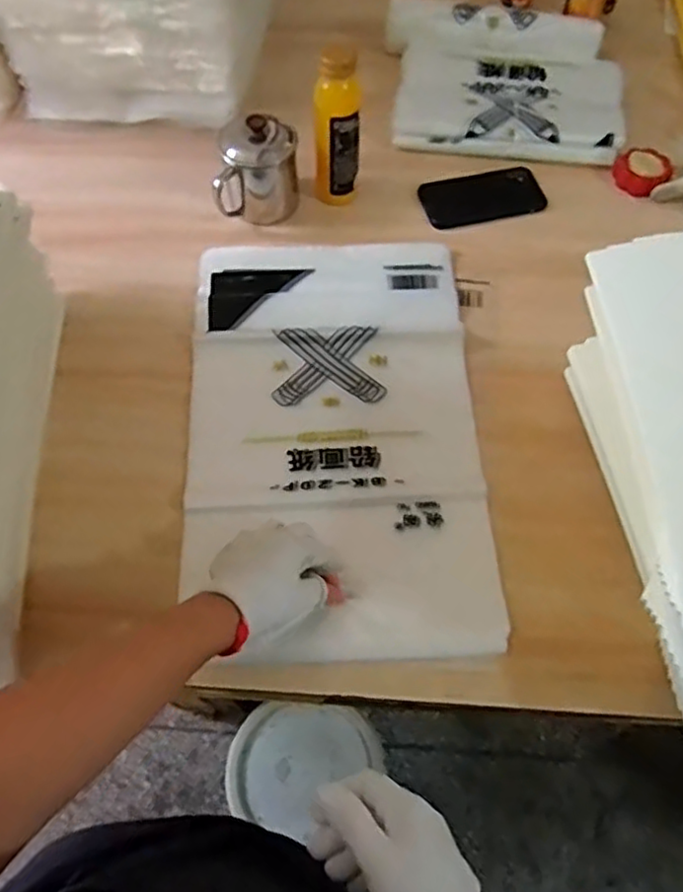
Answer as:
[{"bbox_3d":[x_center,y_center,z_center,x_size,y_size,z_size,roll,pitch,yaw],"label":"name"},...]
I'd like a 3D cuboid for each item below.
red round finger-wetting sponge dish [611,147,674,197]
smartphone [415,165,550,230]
[{"bbox_3d":[0.380,-0.348,0.838,0.065,0.023,0.061,0,62,0],"label":"red round finger-wetting sponge dish"},{"bbox_3d":[0.175,-0.311,0.826,0.150,0.011,0.073,-9,62,-5],"label":"smartphone"}]

